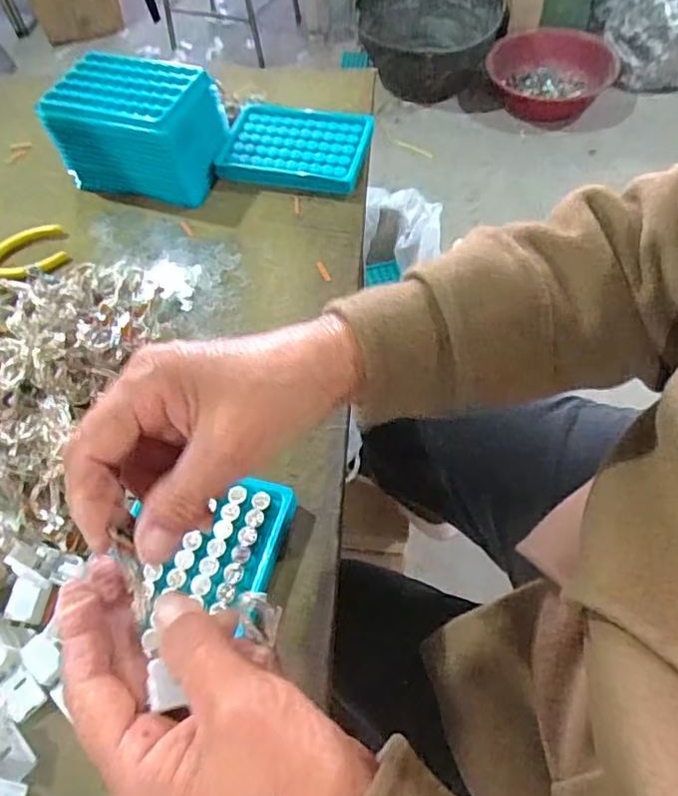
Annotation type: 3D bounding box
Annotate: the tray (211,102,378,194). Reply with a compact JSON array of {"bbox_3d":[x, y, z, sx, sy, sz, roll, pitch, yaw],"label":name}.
[{"bbox_3d":[-0.039,-0.234,0.564,0.132,0.026,0.090,11,59,10],"label":"tray"}]

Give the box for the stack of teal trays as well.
[{"bbox_3d":[-0.178,-0.243,0.542,0.129,0.083,0.090,13,59,11],"label":"stack of teal trays"}]

